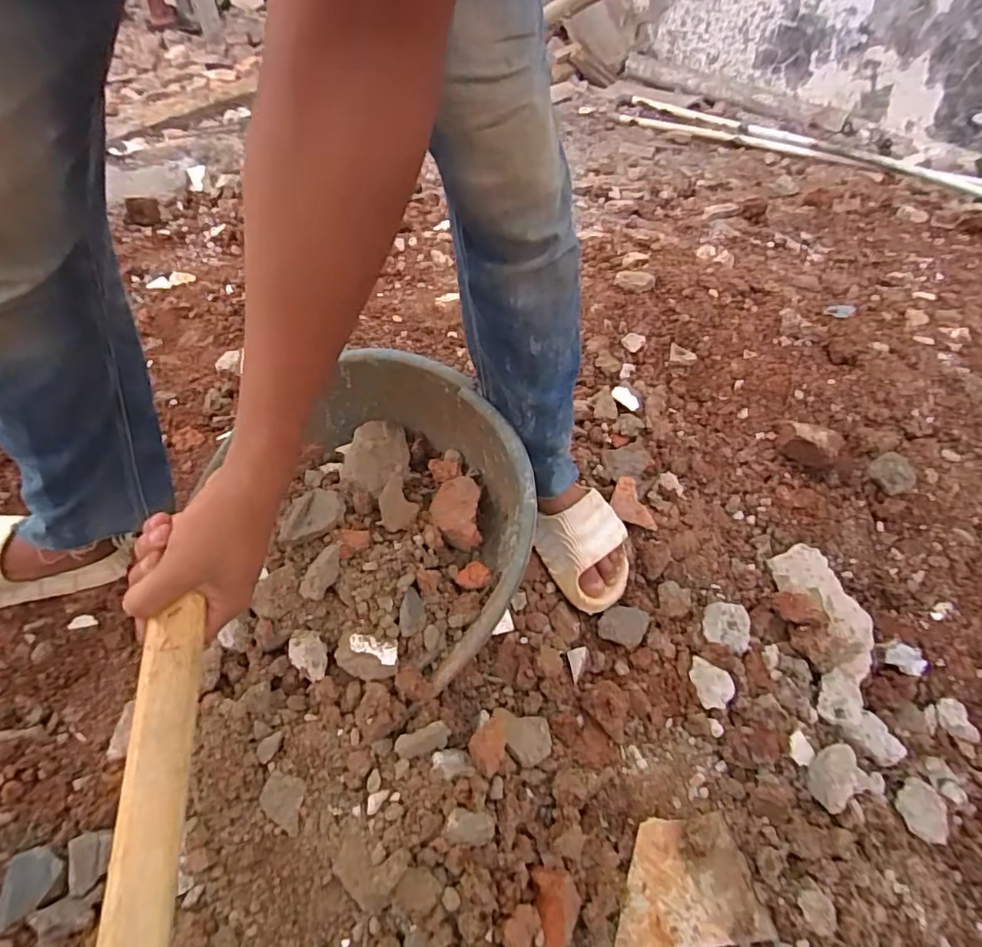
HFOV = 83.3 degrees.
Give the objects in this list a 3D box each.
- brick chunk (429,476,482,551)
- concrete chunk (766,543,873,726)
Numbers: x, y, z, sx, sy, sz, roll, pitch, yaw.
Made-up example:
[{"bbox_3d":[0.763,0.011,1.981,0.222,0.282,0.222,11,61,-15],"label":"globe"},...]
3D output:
[{"bbox_3d":[-0.045,0.053,0.713,0.063,0.034,0.103,-1,53,-2],"label":"brick chunk"},{"bbox_3d":[0.474,0.216,0.770,0.114,0.047,0.239,-4,66,-4],"label":"concrete chunk"}]

